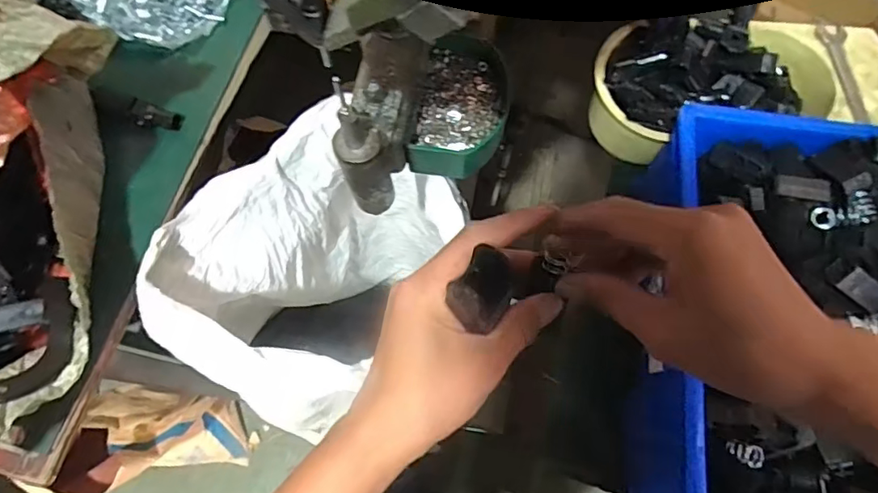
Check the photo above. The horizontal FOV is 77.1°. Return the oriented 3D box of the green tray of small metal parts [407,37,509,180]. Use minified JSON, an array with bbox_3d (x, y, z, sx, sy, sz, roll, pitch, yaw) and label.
[{"bbox_3d":[0.024,-0.136,0.539,0.083,0.045,0.132,12,72,5],"label":"green tray of small metal parts"}]

